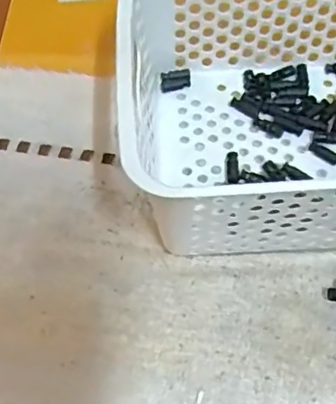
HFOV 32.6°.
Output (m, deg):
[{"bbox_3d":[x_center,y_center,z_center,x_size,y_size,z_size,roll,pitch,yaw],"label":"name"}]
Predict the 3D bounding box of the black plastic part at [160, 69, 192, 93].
[{"bbox_3d":[0.006,-0.103,0.485,0.027,0.005,0.017,-14,61,-6],"label":"black plastic part"}]

